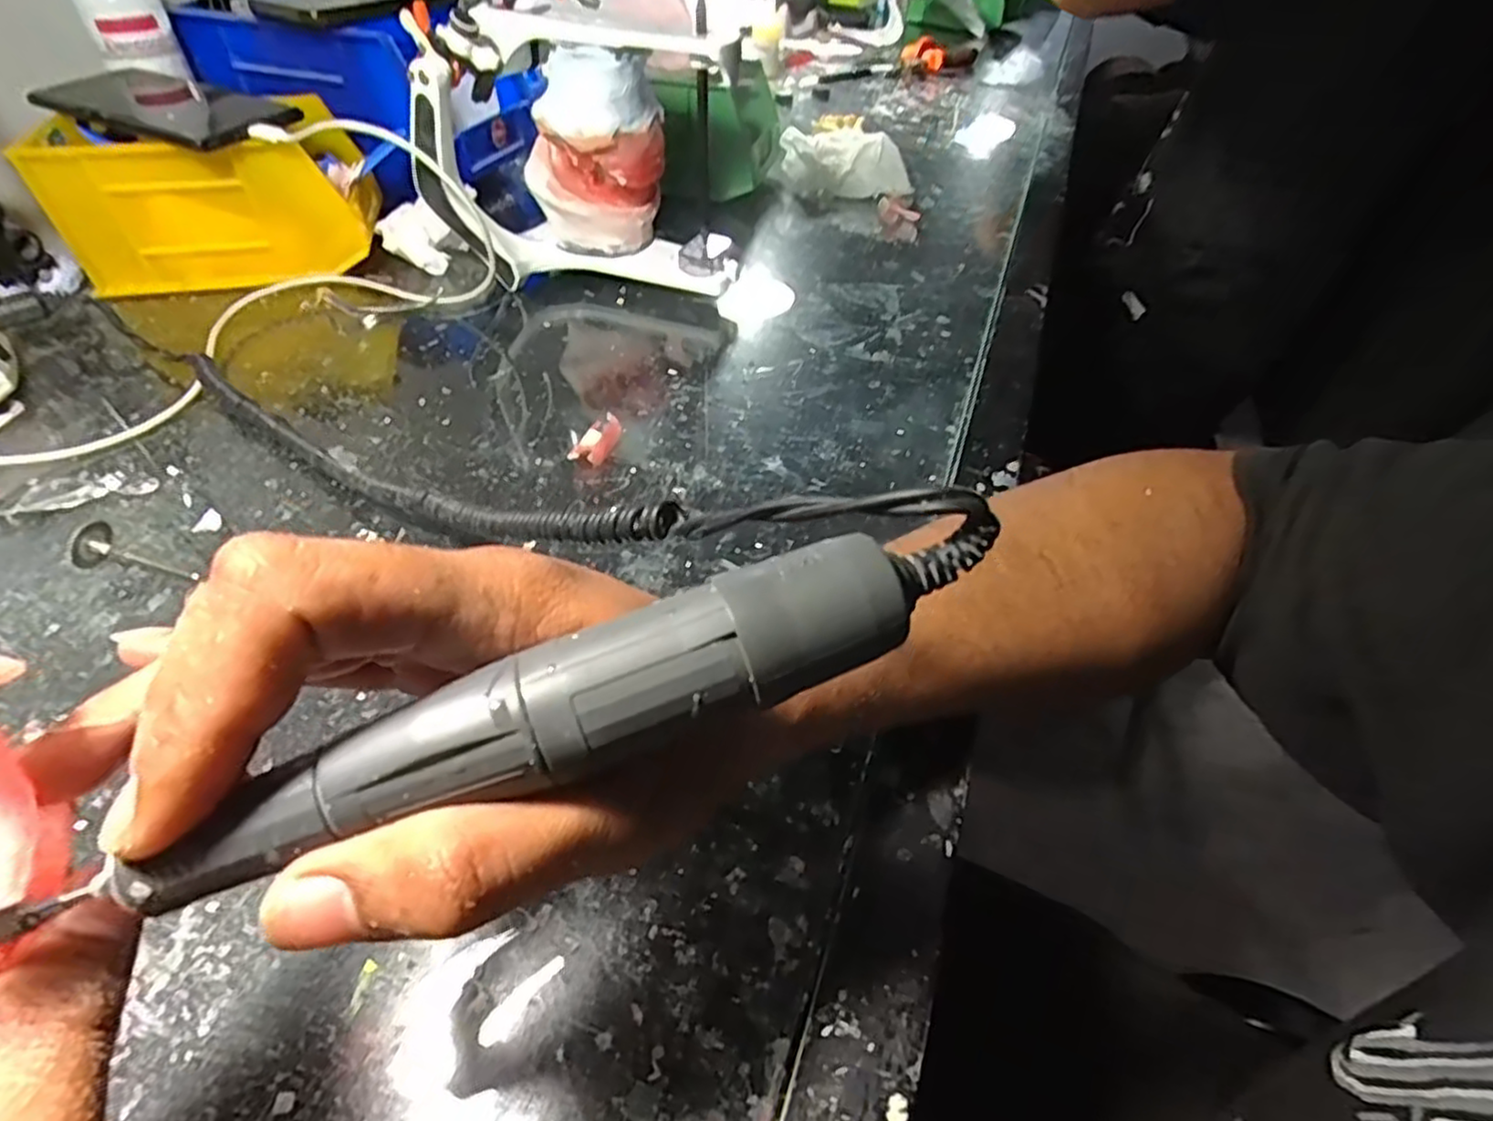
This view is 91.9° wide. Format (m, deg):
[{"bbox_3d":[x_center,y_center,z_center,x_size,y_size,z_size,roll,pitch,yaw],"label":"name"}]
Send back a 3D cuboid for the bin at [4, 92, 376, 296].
[{"bbox_3d":[-0.343,-0.240,0.479,0.170,0.087,0.106,-5,47,-8],"label":"bin"}]

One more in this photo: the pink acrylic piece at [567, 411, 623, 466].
[{"bbox_3d":[-0.077,-0.061,0.369,0.019,0.013,0.036,16,47,12],"label":"pink acrylic piece"}]

